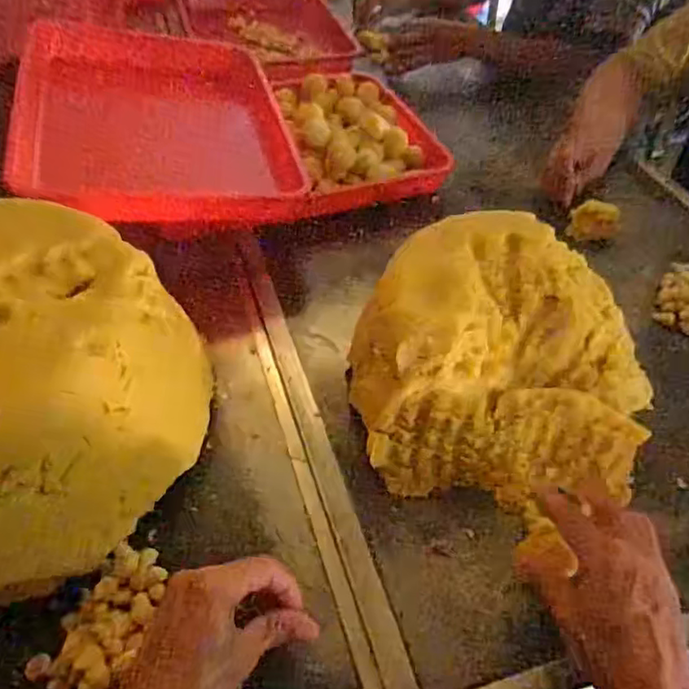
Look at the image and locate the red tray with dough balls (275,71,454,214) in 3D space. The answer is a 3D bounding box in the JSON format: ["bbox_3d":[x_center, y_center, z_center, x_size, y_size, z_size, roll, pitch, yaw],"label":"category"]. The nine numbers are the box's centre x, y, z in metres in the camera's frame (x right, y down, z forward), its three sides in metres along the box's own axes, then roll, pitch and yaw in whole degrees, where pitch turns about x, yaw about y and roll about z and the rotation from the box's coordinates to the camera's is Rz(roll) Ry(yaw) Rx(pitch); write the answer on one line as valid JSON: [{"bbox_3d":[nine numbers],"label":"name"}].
[{"bbox_3d":[0.014,-0.305,0.883,0.189,0.058,0.310,-9,50,-12],"label":"red tray with dough balls"}]

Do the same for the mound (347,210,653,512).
[{"bbox_3d":[0.144,0.004,0.556,0.260,0.137,0.224,6,47,2],"label":"mound"}]

